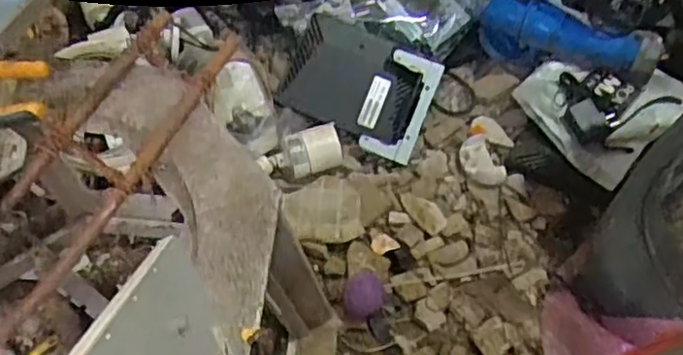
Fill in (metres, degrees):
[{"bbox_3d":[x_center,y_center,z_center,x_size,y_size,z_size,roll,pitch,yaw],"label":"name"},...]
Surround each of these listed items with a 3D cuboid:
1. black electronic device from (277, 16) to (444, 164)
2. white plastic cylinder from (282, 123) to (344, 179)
[{"bbox_3d":[0.030,-0.136,1.000,0.208,0.028,0.158,25,86,6],"label":"black electronic device"},{"bbox_3d":[-0.041,-0.031,0.959,0.079,0.061,0.058,-14,58,-10],"label":"white plastic cylinder"}]

